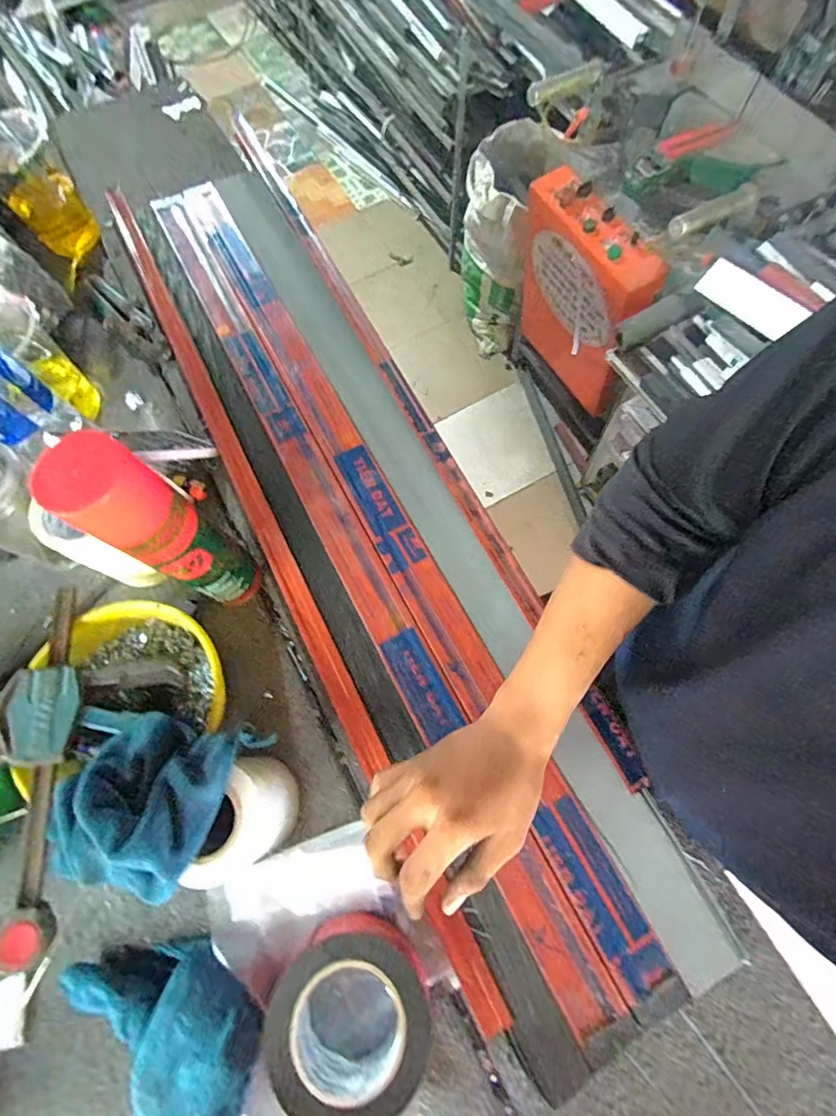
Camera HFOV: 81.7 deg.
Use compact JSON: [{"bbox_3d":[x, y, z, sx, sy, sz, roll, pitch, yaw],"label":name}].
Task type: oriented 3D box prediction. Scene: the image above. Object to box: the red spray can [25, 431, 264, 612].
[{"bbox_3d":[-0.219,-0.021,0.424,0.065,0.236,0.065,-2,70,5],"label":"red spray can"}]

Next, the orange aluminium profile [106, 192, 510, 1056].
[{"bbox_3d":[-0.183,-0.078,0.554,0.042,0.014,1.062,-27,71,-8],"label":"orange aluminium profile"}]

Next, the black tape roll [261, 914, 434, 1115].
[{"bbox_3d":[-0.051,0.353,0.371,0.114,0.061,0.118,-1,69,2],"label":"black tape roll"}]

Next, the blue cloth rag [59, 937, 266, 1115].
[{"bbox_3d":[-0.202,0.366,0.378,0.177,0.052,0.114,37,75,15],"label":"blue cloth rag"}]

